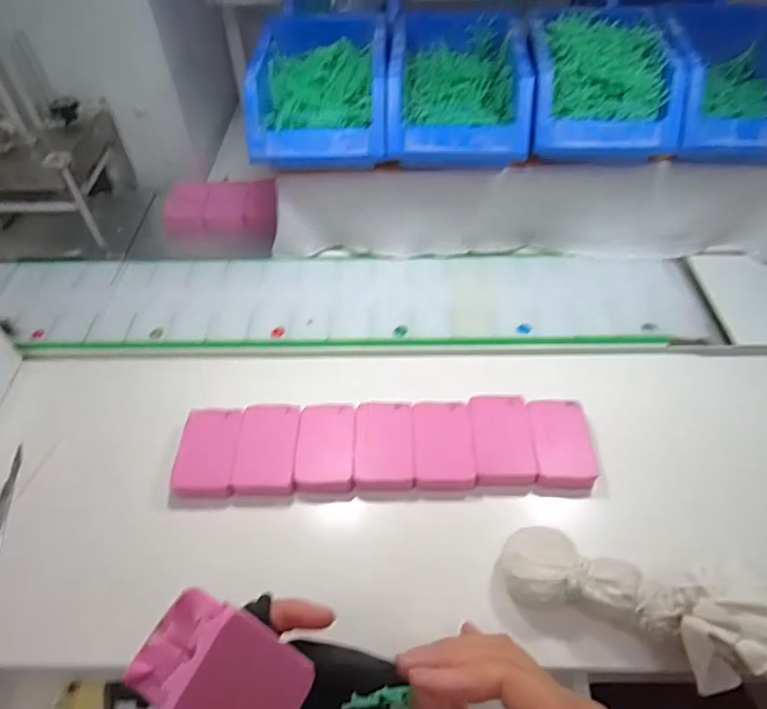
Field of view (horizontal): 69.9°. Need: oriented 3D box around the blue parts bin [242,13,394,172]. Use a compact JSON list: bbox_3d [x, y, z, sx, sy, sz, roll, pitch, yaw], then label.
[{"bbox_3d":[-0.057,-0.252,0.527,0.123,0.078,0.176,0,48,1],"label":"blue parts bin"}]

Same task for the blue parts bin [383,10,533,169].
[{"bbox_3d":[0.068,-0.252,0.523,0.125,0.076,0.183,0,48,1],"label":"blue parts bin"}]

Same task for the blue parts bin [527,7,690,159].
[{"bbox_3d":[0.201,-0.260,0.520,0.128,0.078,0.172,3,48,3],"label":"blue parts bin"}]

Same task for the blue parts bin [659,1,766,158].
[{"bbox_3d":[0.328,-0.252,0.508,0.129,0.069,0.157,7,49,7],"label":"blue parts bin"}]

